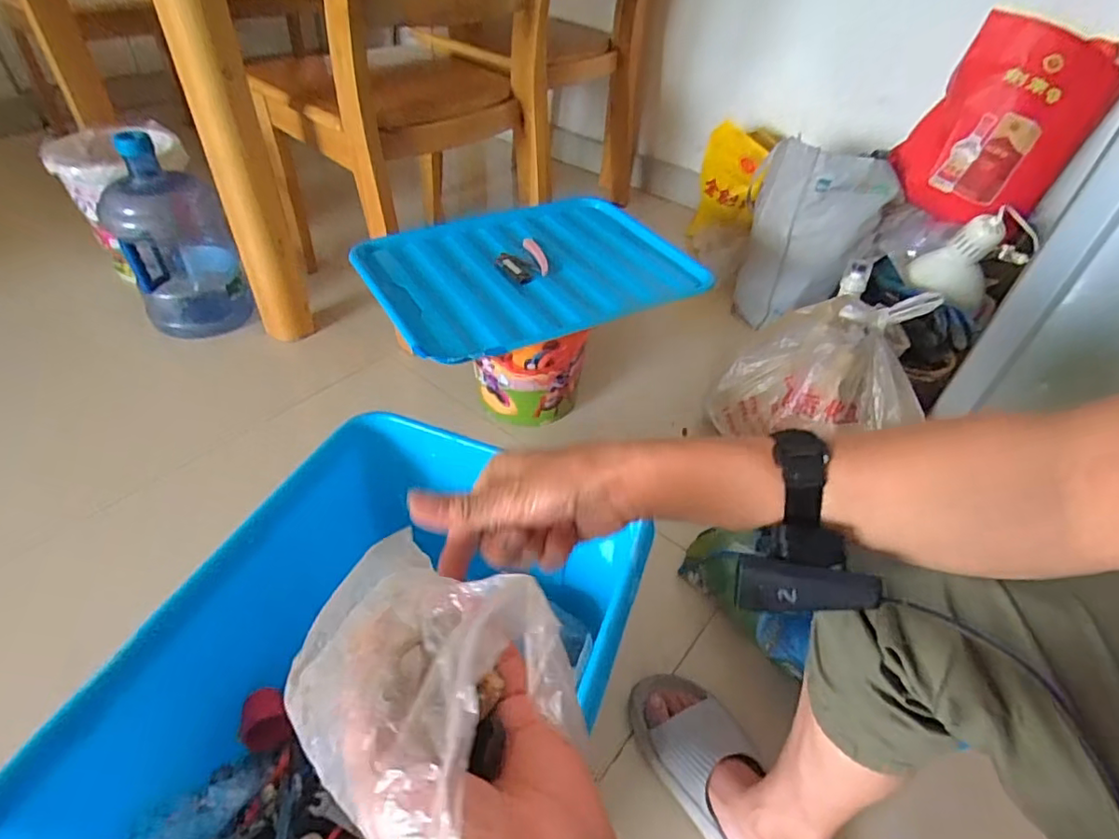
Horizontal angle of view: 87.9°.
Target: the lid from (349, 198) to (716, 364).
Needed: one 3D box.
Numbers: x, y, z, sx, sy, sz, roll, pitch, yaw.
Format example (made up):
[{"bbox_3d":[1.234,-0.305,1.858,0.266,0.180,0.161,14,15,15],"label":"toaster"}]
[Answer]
[{"bbox_3d":[-0.047,-0.248,0.942,0.490,0.028,0.365,-21,48,-24],"label":"lid"}]

